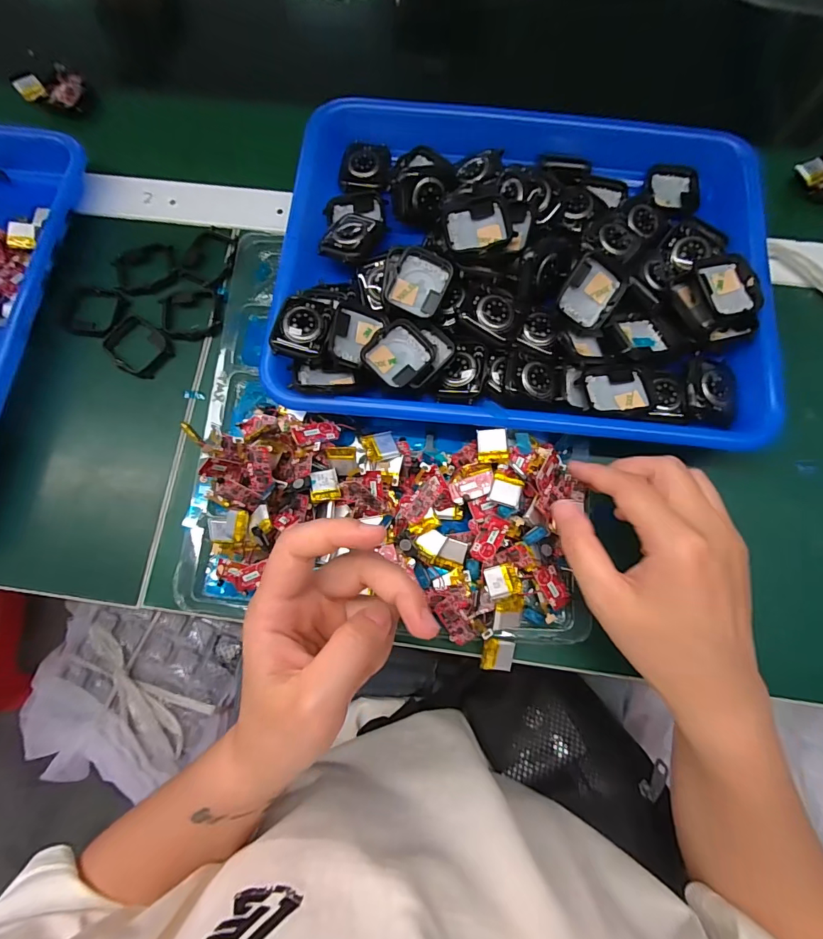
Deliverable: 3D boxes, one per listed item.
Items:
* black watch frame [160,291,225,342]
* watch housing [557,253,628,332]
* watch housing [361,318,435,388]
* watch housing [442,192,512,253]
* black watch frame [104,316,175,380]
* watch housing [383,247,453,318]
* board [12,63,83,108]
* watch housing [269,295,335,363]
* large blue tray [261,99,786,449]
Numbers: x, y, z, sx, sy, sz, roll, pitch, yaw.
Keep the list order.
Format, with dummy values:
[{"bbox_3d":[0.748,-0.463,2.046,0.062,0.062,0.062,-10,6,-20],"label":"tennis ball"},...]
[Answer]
[{"bbox_3d":[-0.165,-0.114,0.330,0.046,0.006,0.038,-12,76,-2],"label":"black watch frame"},{"bbox_3d":[0.115,-0.114,0.287,0.036,0.007,0.043,25,101,-16],"label":"watch housing"},{"bbox_3d":[-0.008,-0.075,0.282,0.034,0.011,0.042,41,80,10],"label":"watch housing"},{"bbox_3d":[0.043,-0.158,0.288,0.040,0.013,0.037,-11,76,-2],"label":"watch housing"},{"bbox_3d":[-0.201,-0.090,0.326,0.046,0.005,0.038,32,79,8],"label":"black watch frame"},{"bbox_3d":[0.003,-0.122,0.288,0.041,0.012,0.040,14,77,4],"label":"watch housing"},{"bbox_3d":[-0.310,-0.327,0.380,0.049,0.016,0.026,-3,76,0],"label":"board"},{"bbox_3d":[-0.069,-0.091,0.283,0.035,0.013,0.043,13,77,4],"label":"watch housing"},{"bbox_3d":[0.076,-0.151,0.312,0.321,0.047,0.262,5,76,2],"label":"large blue tray"}]

